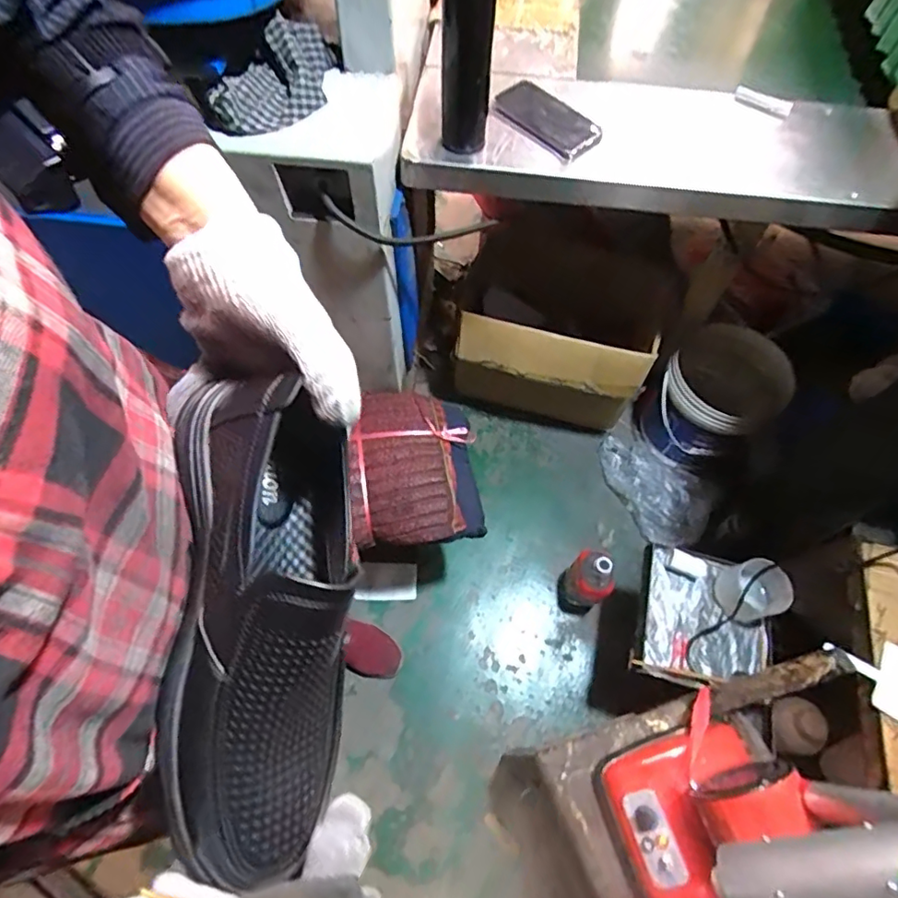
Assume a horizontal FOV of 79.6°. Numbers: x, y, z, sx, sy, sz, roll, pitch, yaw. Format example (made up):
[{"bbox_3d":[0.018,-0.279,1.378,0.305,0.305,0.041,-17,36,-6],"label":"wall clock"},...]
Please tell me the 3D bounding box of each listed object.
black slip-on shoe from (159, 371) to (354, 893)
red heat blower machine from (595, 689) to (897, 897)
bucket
[{"bbox_3d":[-0.098,0.082,0.283,0.092,0.085,0.240,-1,78,-2],"label":"black slip-on shoe"},{"bbox_3d":[0.344,0.400,0.565,0.242,0.480,0.191,-25,66,-13],"label":"red heat blower machine"},{"bbox_3d":[0.610,-0.122,1.278,0.228,0.263,0.235,0,63,-1],"label":"bucket"}]

